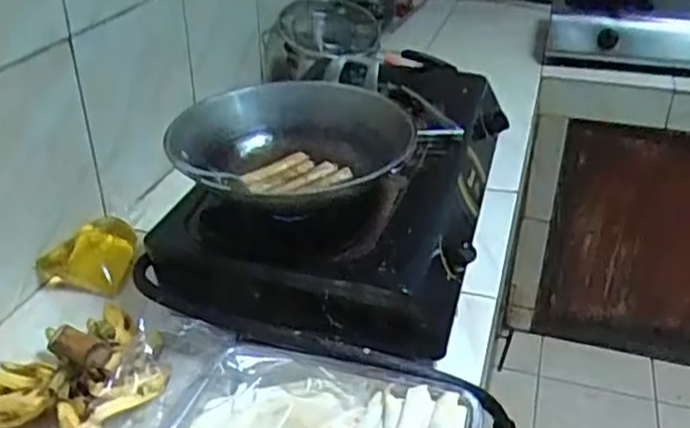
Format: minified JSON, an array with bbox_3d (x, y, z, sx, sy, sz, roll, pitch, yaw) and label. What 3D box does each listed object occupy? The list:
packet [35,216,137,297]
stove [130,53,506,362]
[{"bbox_3d":[-0.353,0.057,0.981,0.111,0.042,0.125,8,32,12],"label":"packet"},{"bbox_3d":[0.028,-0.088,1.059,0.369,0.154,0.722,9,32,14],"label":"stove"}]

